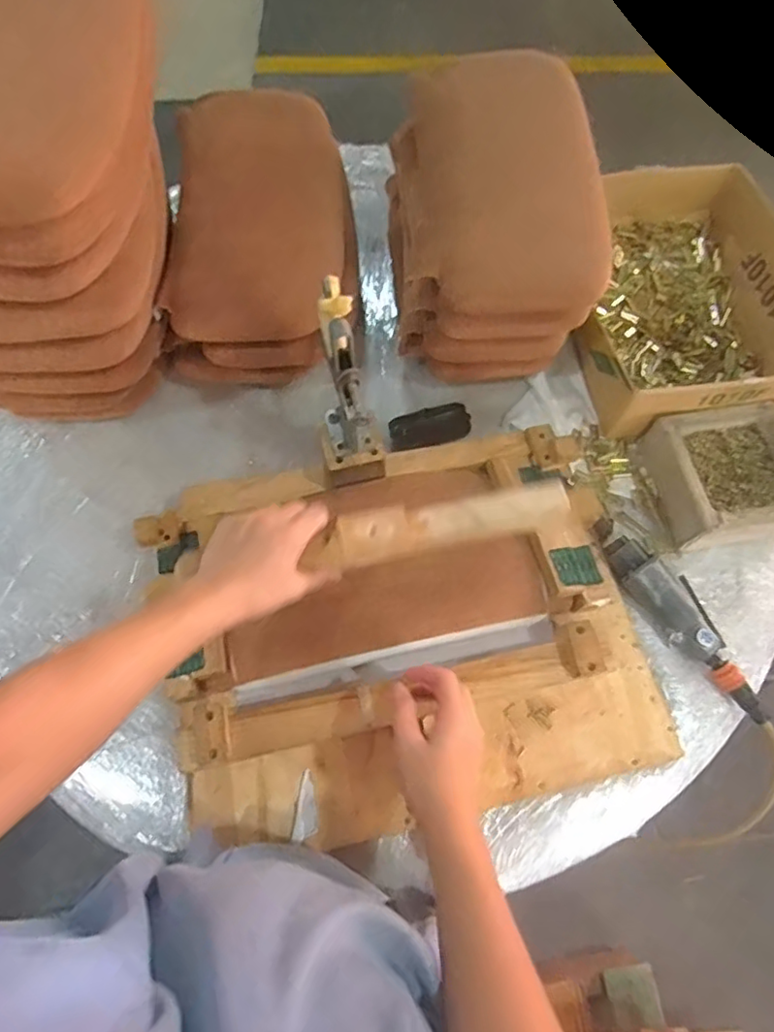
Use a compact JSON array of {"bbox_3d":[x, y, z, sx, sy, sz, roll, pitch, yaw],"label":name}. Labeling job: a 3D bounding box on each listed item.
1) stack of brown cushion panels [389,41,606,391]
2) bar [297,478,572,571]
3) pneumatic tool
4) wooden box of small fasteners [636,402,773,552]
[{"bbox_3d":[0.129,-0.384,0.768,0.231,0.241,0.370,0,67,-1],"label":"stack of brown cushion panels"},{"bbox_3d":[0.060,0.008,0.619,0.262,0.050,0.044,-12,68,-9],"label":"bar"},{"bbox_3d":[0.352,0.113,0.701,0.069,0.039,0.282,-34,71,-14],"label":"pneumatic tool"},{"bbox_3d":[0.433,-0.052,0.754,0.170,0.066,0.161,-10,67,-5],"label":"wooden box of small fasteners"}]

